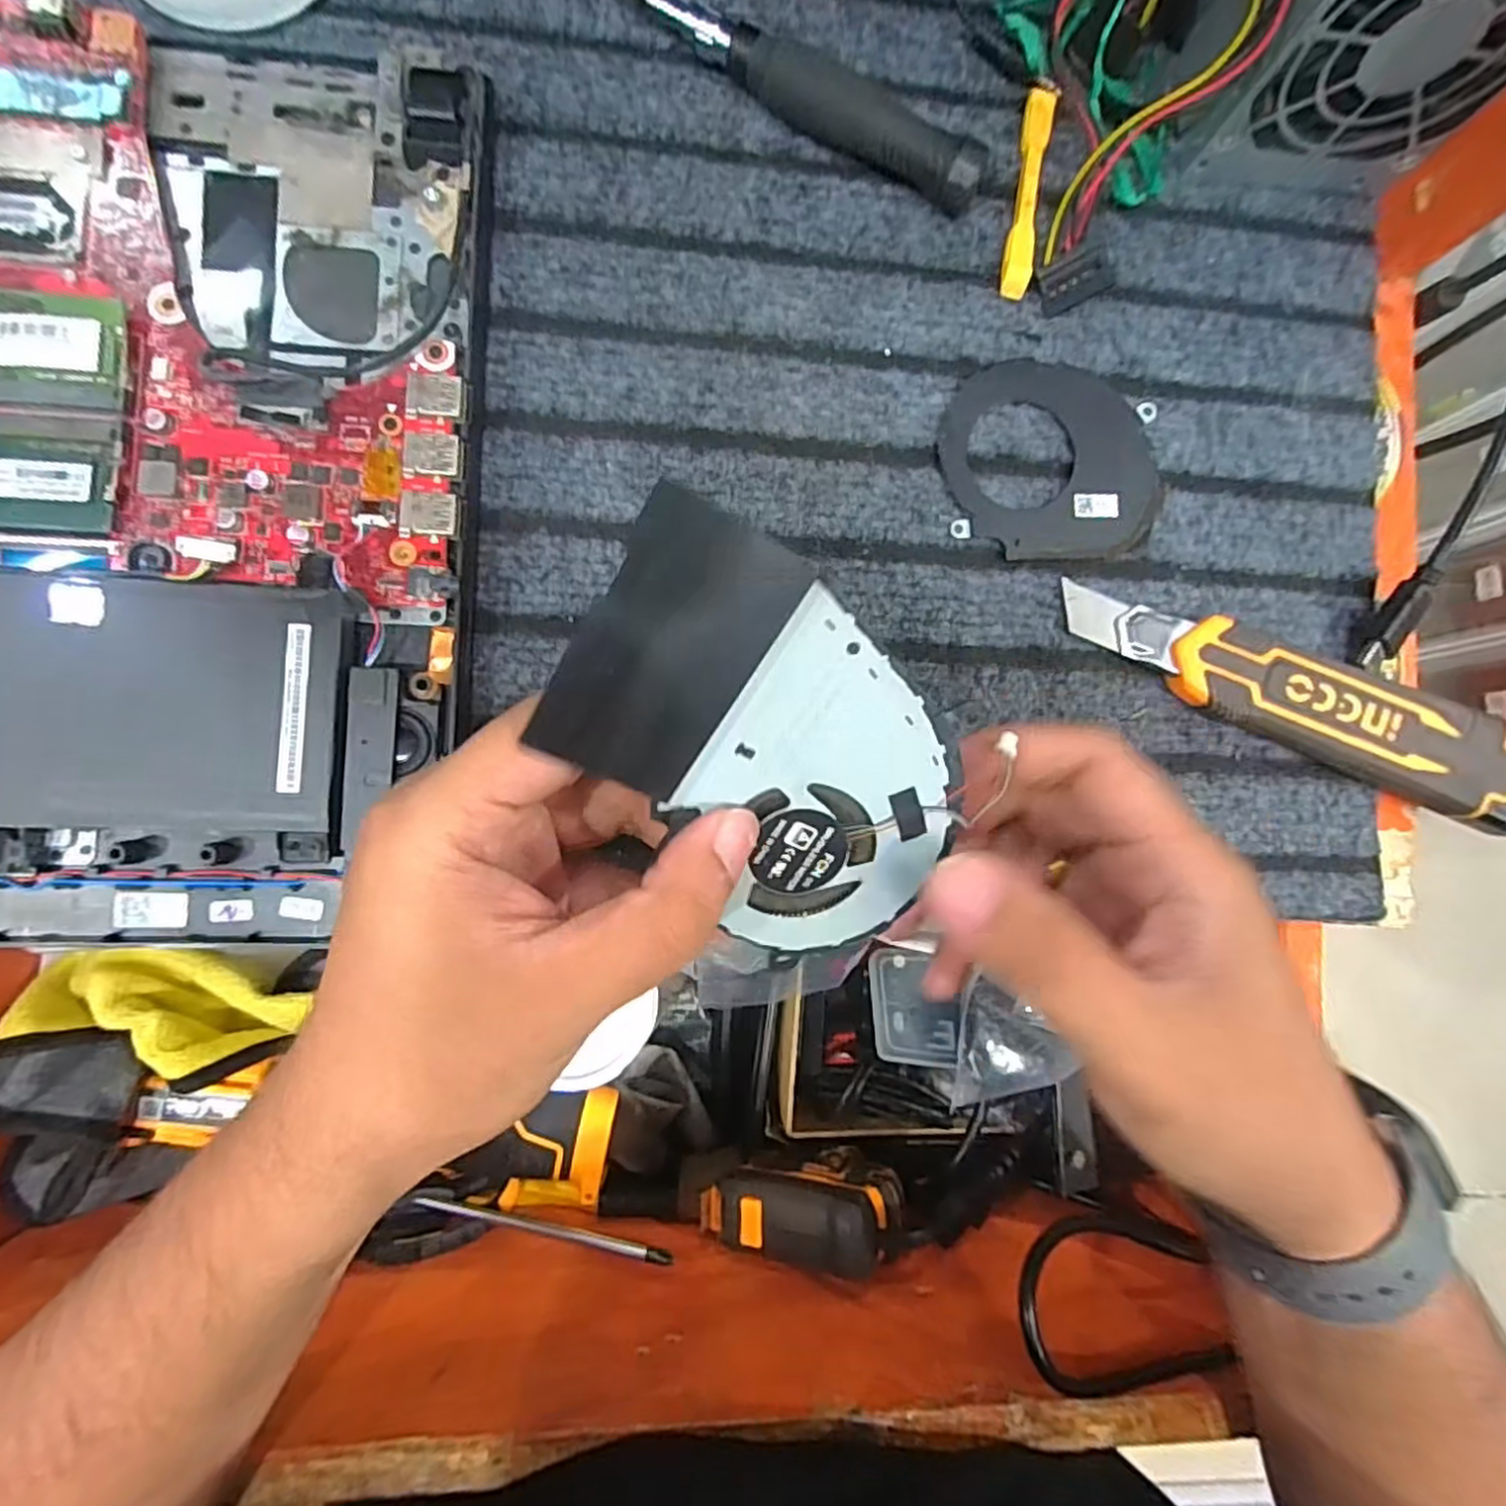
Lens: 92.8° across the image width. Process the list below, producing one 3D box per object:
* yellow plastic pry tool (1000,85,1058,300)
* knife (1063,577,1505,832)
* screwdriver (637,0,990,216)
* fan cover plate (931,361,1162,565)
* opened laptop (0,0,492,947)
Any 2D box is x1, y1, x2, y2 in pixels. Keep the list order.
[{"bbox_3d":[0.101,-0.206,0.265,0.010,0.013,0.075,9,85,-5],"label":"yellow plastic pry tool"},{"bbox_3d":[0.199,-0.018,0.256,0.182,0.027,0.033,22,84,-4],"label":"knife"},{"bbox_3d":[0.018,-0.233,0.252,0.139,0.024,0.016,30,84,-3],"label":"screwdriver"},{"bbox_3d":[0.109,-0.108,0.263,0.081,0.005,0.072,0,86,-6],"label":"fan cover plate"},{"bbox_3d":[-0.279,-0.090,0.206,0.377,0.020,0.283,2,86,-5],"label":"opened laptop"}]

